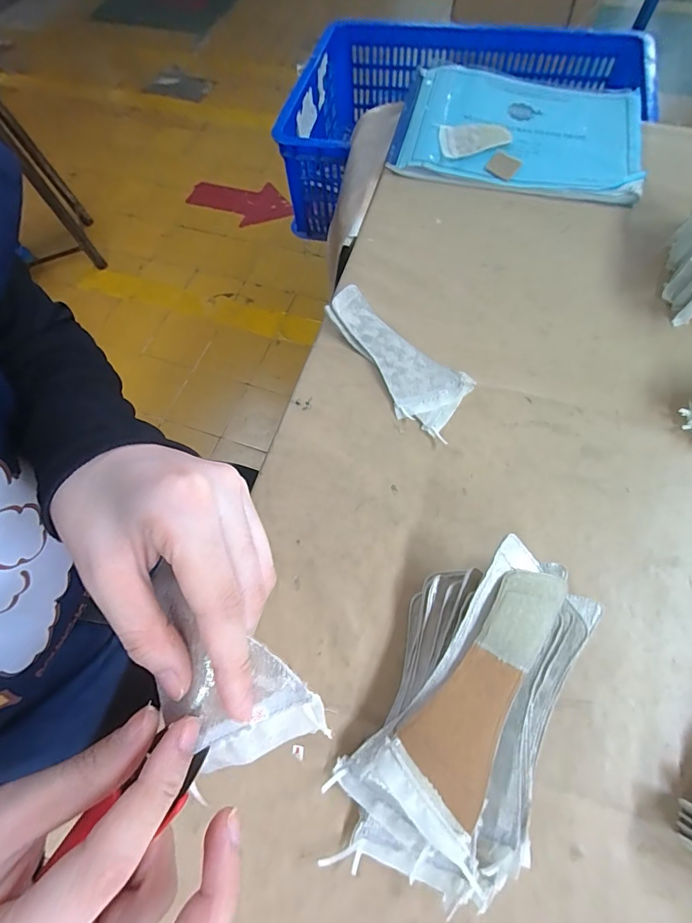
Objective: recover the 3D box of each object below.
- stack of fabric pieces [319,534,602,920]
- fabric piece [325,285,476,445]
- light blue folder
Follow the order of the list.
[{"bbox_3d":[0.076,0.156,0.258,0.109,0.061,0.209,27,70,14],"label":"stack of fabric pieces"},{"bbox_3d":[0.042,-0.099,0.398,0.064,0.018,0.169,-40,70,-14],"label":"fabric piece"},{"bbox_3d":[0.212,-0.414,0.520,0.291,0.036,0.201,15,67,9],"label":"light blue folder"}]

